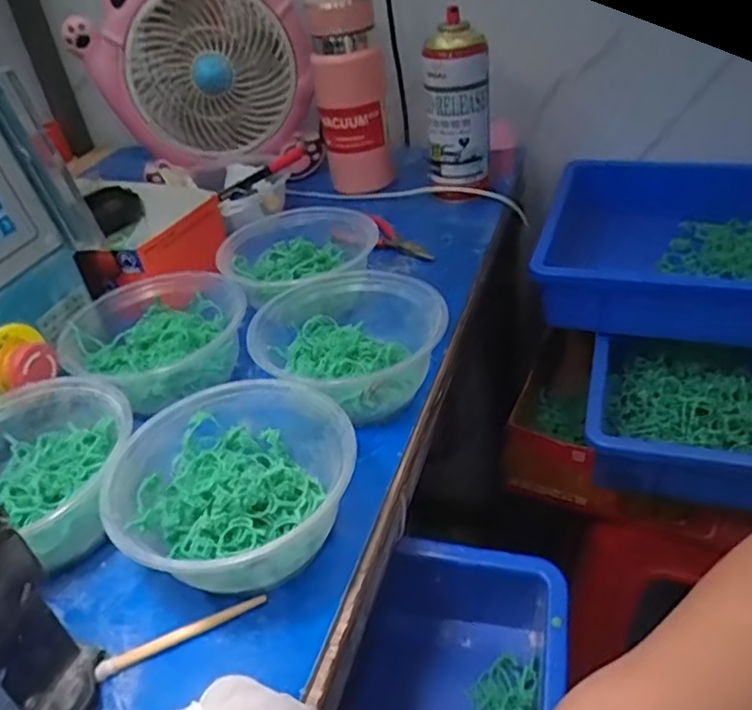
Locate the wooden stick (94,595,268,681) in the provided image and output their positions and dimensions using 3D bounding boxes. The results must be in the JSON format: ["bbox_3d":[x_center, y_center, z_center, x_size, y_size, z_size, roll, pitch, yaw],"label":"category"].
[{"bbox_3d":[-0.100,0.146,0.347,0.088,0.008,0.008,-20,38,-16],"label":"wooden stick"}]

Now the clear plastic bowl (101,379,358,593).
[{"bbox_3d":[-0.079,0.081,0.386,0.132,0.065,0.121,-5,36,4],"label":"clear plastic bowl"}]

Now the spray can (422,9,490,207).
[{"bbox_3d":[0.084,-0.244,0.676,0.062,0.175,0.053,-4,36,6],"label":"spray can"}]

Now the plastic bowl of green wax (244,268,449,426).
[{"bbox_3d":[-0.020,-0.009,0.479,0.129,0.049,0.121,-5,36,4],"label":"plastic bowl of green wax"}]

